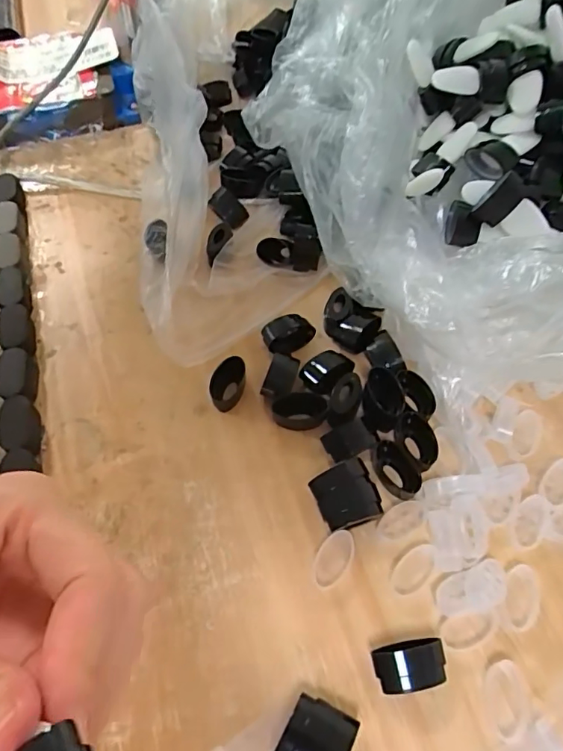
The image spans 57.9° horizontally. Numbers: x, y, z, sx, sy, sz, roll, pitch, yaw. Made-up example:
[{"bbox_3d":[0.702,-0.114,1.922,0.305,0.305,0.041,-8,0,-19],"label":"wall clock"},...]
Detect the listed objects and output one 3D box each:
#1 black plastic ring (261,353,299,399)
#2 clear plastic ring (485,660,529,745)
[{"bbox_3d":[0.000,0.001,0.332,0.019,0.010,0.032,18,61,13],"label":"black plastic ring"},{"bbox_3d":[0.108,0.155,0.242,0.019,0.004,0.033,1,58,4],"label":"clear plastic ring"}]

